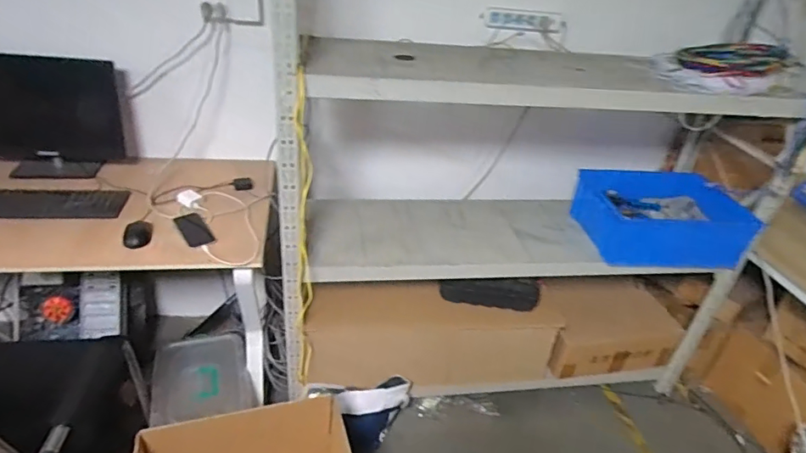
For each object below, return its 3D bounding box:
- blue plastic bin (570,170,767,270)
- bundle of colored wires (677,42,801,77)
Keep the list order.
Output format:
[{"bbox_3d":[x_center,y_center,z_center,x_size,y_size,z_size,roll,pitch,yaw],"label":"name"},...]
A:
[{"bbox_3d":[0.859,-0.031,1.641,0.465,0.220,0.291,2,33,-7],"label":"blue plastic bin"},{"bbox_3d":[0.938,-0.473,1.373,0.270,0.070,0.321,24,36,26],"label":"bundle of colored wires"}]

